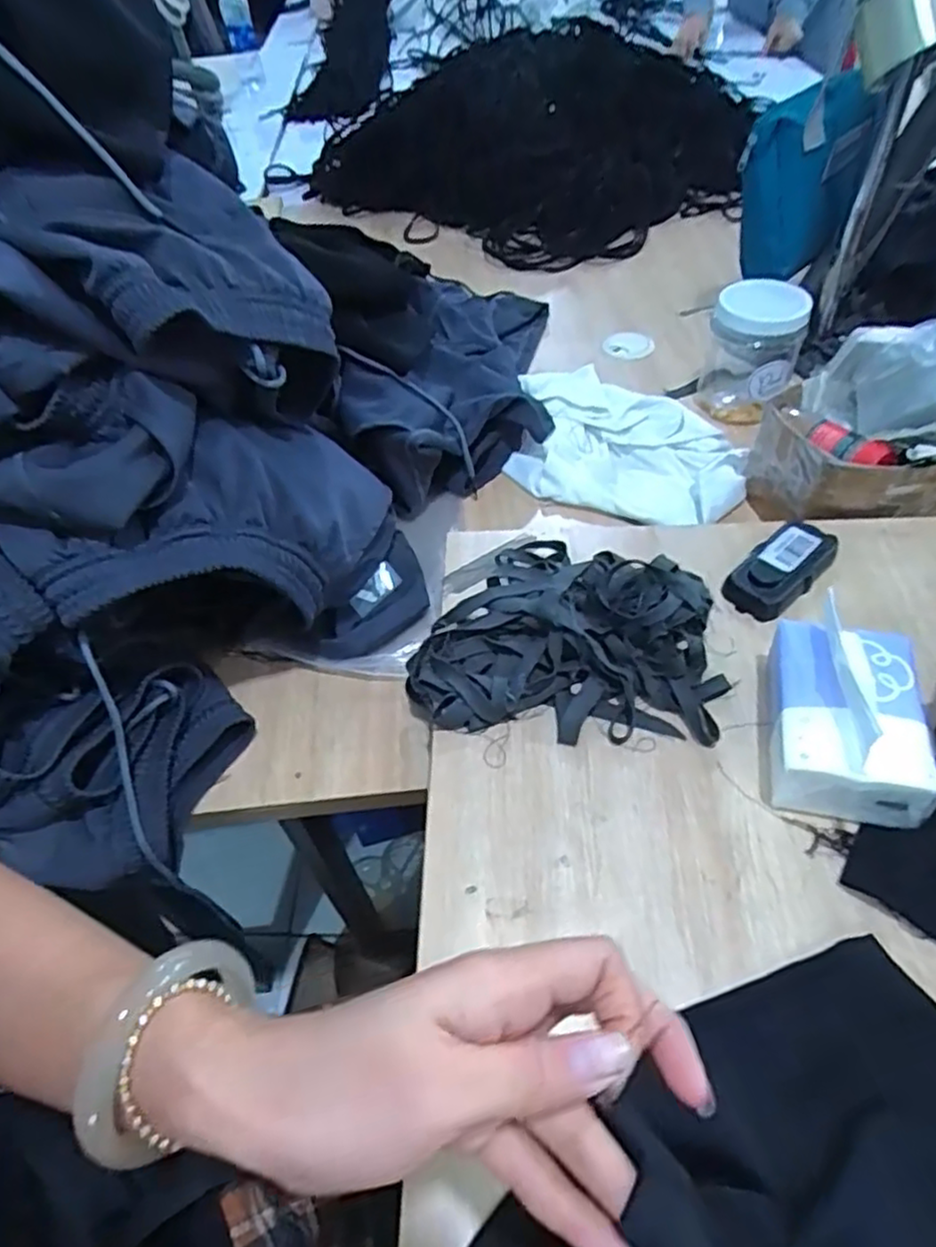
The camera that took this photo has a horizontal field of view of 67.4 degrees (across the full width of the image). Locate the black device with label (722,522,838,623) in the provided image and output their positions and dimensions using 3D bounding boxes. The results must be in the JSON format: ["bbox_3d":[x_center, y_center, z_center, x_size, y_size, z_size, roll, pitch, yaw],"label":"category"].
[{"bbox_3d":[0.256,-0.047,0.574,0.108,0.030,0.048,-38,58,-25],"label":"black device with label"}]

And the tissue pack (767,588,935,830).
[{"bbox_3d":[0.247,0.056,0.460,0.091,0.066,0.122,11,52,13],"label":"tissue pack"}]

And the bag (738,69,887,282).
[{"bbox_3d":[0.366,-0.483,0.776,0.120,0.175,0.078,17,53,17],"label":"bag"}]

